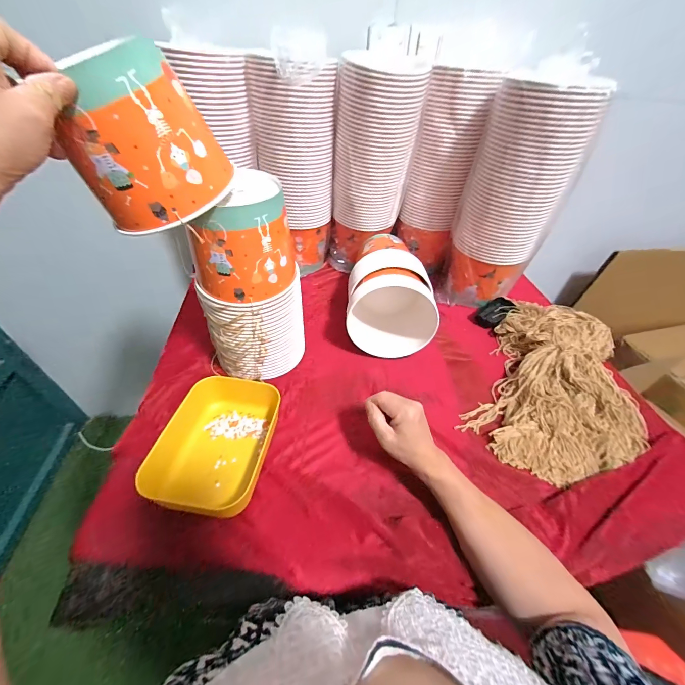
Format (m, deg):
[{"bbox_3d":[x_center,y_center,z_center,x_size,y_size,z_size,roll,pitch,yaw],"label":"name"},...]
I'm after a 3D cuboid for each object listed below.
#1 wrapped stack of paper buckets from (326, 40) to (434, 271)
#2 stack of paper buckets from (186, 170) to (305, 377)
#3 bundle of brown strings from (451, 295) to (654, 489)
[{"bbox_3d":[0.072,-0.403,0.726,0.175,0.394,0.183,5,45,1],"label":"wrapped stack of paper buckets"},{"bbox_3d":[-0.144,-0.080,0.498,0.121,0.312,0.143,17,46,12],"label":"stack of paper buckets"},{"bbox_3d":[0.395,0.063,0.561,0.249,0.078,0.393,25,48,20],"label":"bundle of brown strings"}]

